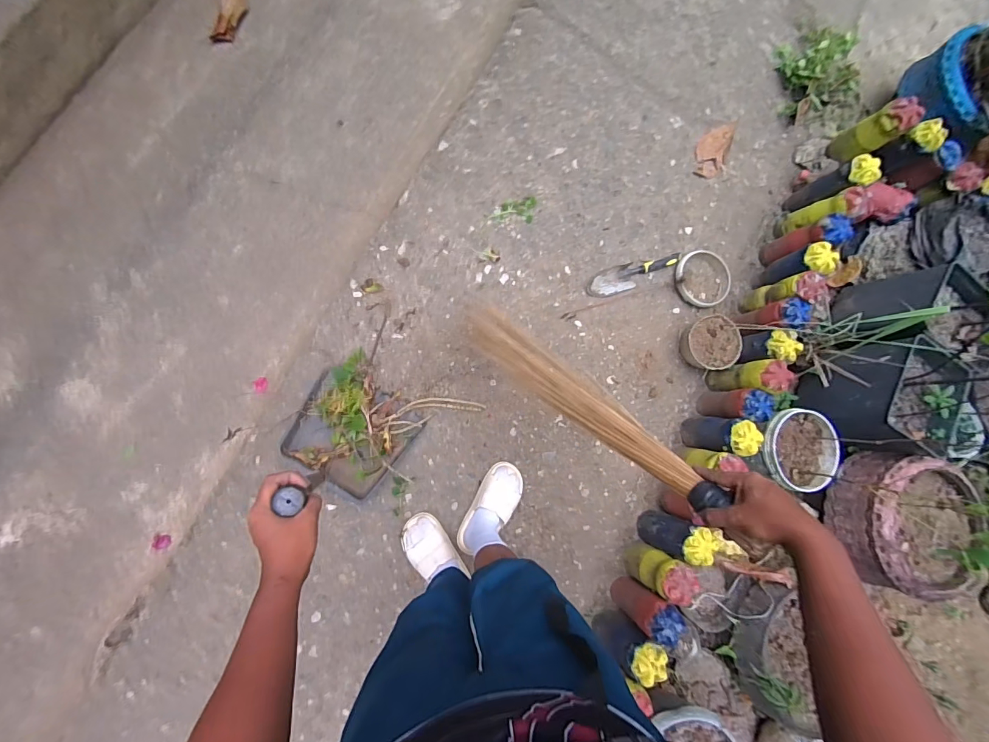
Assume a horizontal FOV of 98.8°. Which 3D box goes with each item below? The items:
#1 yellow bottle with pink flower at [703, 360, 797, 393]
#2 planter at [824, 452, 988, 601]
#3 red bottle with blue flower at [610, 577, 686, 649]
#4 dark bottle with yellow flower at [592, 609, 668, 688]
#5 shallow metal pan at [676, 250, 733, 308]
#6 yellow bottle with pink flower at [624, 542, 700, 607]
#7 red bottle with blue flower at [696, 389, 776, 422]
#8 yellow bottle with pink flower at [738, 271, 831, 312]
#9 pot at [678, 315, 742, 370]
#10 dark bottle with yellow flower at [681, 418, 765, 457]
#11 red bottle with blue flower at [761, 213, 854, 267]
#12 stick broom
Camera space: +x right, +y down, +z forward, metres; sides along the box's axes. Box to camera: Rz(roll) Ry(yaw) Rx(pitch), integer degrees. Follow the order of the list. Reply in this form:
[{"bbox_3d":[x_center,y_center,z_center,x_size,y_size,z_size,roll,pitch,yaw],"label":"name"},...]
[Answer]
[{"bbox_3d":[0.666,0.021,1.120,0.091,0.216,0.086,0,84,-10],"label":"yellow bottle with pink flower"},{"bbox_3d":[1.006,0.368,1.039,0.301,0.156,0.312,1,84,-7],"label":"planter"},{"bbox_3d":[0.362,0.567,1.024,0.079,0.215,0.087,44,78,-3],"label":"red bottle with blue flower"},{"bbox_3d":[0.317,0.643,0.994,0.100,0.176,0.094,1,83,-10],"label":"dark bottle with yellow flower"},{"bbox_3d":[0.610,-0.270,1.241,0.173,0.033,0.152,12,82,-8],"label":"shallow metal pan"},{"bbox_3d":[0.404,0.491,1.044,0.093,0.204,0.091,1,83,-10],"label":"yellow bottle with pink flower"},{"bbox_3d":[0.621,0.092,1.117,0.079,0.215,0.080,1,84,-7],"label":"red bottle with blue flower"},{"bbox_3d":[0.791,-0.211,1.169,0.076,0.214,0.097,28,80,-6],"label":"yellow bottle with pink flower"},{"bbox_3d":[0.591,-0.074,1.189,0.131,0.111,0.142,1,83,-10],"label":"pot"},{"bbox_3d":[0.574,0.165,1.099,0.090,0.222,0.089,5,83,-10],"label":"dark bottle with yellow flower"},{"bbox_3d":[0.860,-0.357,1.194,0.114,0.222,0.086,-21,88,-12],"label":"red bottle with blue flower"},{"bbox_3d":[0.097,0.013,0.725,0.070,0.630,0.041,-39,133,-9],"label":"stick broom"}]

